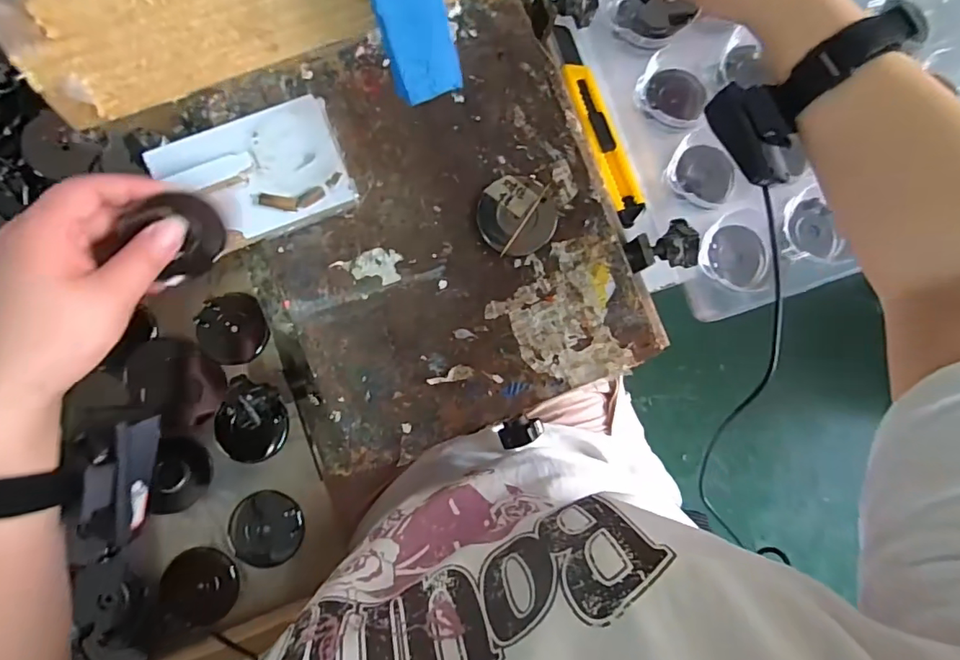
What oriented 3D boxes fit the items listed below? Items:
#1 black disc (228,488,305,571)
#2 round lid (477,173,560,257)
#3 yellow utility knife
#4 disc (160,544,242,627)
[{"bbox_3d":[-0.164,0.154,0.388,0.054,0.004,0.056,0,85,-2],"label":"black disc"},{"bbox_3d":[0.027,-0.081,0.358,0.055,0.004,0.055,0,85,-2],"label":"round lid"},{"bbox_3d":[0.100,-0.178,0.434,0.026,0.012,0.183,-19,86,-4],"label":"yellow utility knife"},{"bbox_3d":[-0.212,0.195,0.384,0.053,0.007,0.054,0,85,-2],"label":"disc"}]

